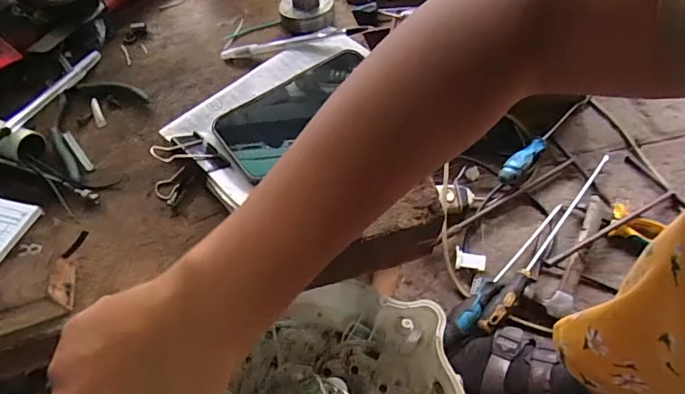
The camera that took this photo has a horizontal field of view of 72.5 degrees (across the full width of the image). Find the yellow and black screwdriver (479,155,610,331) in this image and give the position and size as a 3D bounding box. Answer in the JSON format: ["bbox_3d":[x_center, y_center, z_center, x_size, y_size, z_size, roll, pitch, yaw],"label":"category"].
[{"bbox_3d":[0.319,0.059,0.705,0.024,0.034,0.380,38,66,20],"label":"yellow and black screwdriver"}]

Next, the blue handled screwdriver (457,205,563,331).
[{"bbox_3d":[0.251,0.095,0.687,0.022,0.027,0.272,38,67,21],"label":"blue handled screwdriver"}]

